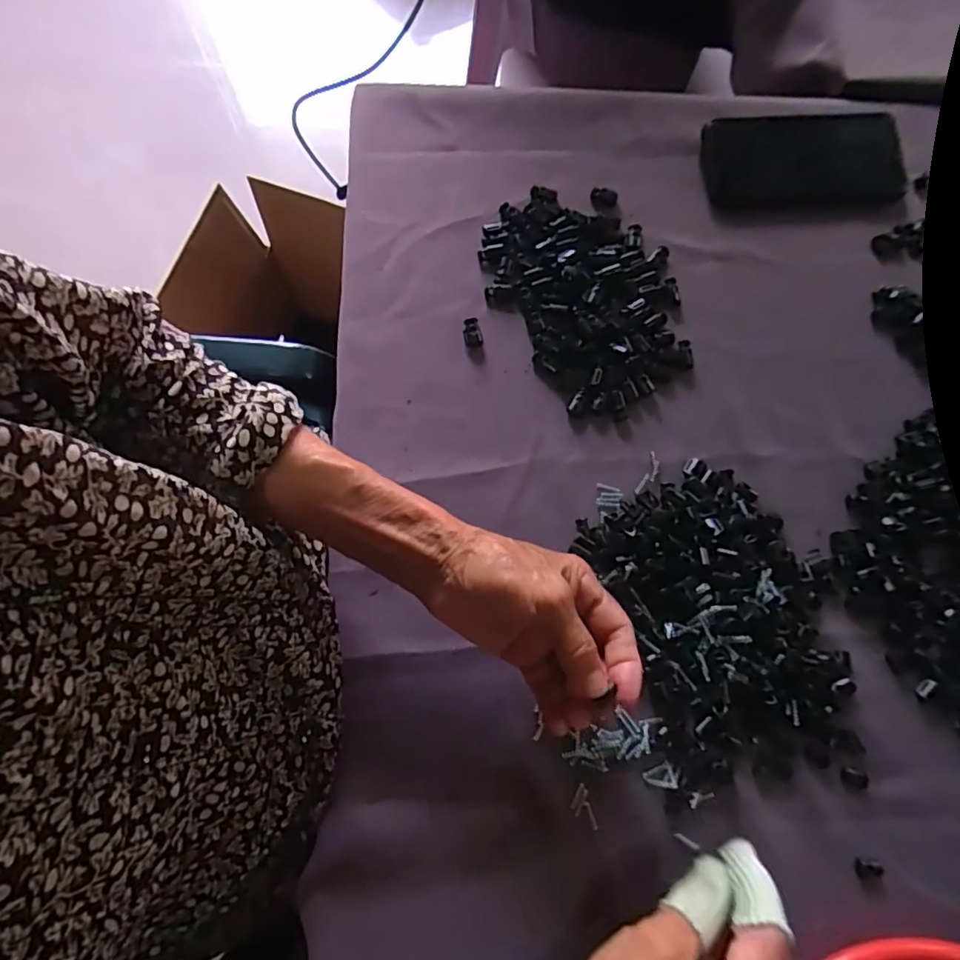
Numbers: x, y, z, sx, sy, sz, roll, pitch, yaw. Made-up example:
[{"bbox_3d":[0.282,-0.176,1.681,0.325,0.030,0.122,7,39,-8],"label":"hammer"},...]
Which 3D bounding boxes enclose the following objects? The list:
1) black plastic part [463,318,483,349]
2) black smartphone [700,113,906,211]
[{"bbox_3d":[-0.005,-0.107,0.418,0.013,0.009,0.021,-9,76,-4],"label":"black plastic part"},{"bbox_3d":[0.262,-0.259,0.465,0.158,0.013,0.075,-4,76,-2],"label":"black smartphone"}]

